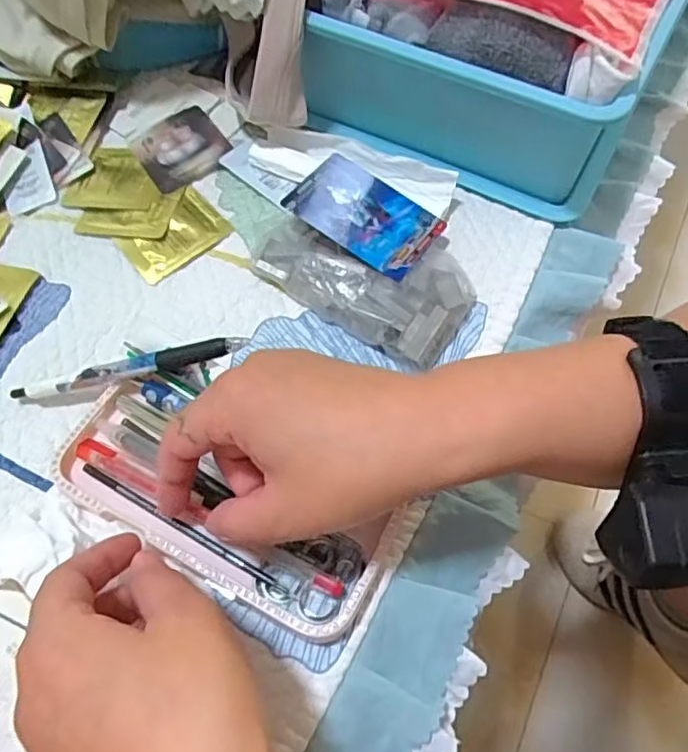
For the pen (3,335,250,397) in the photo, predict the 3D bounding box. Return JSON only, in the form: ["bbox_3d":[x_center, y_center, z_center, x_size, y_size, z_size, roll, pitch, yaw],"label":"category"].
[{"bbox_3d":[-0.116,-0.003,0.336,0.134,0.011,0.011,-13,61,9],"label":"pen"}]

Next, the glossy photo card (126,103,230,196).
[{"bbox_3d":[-0.115,-0.164,0.445,0.057,0.004,0.068,-30,65,-14],"label":"glossy photo card"}]

